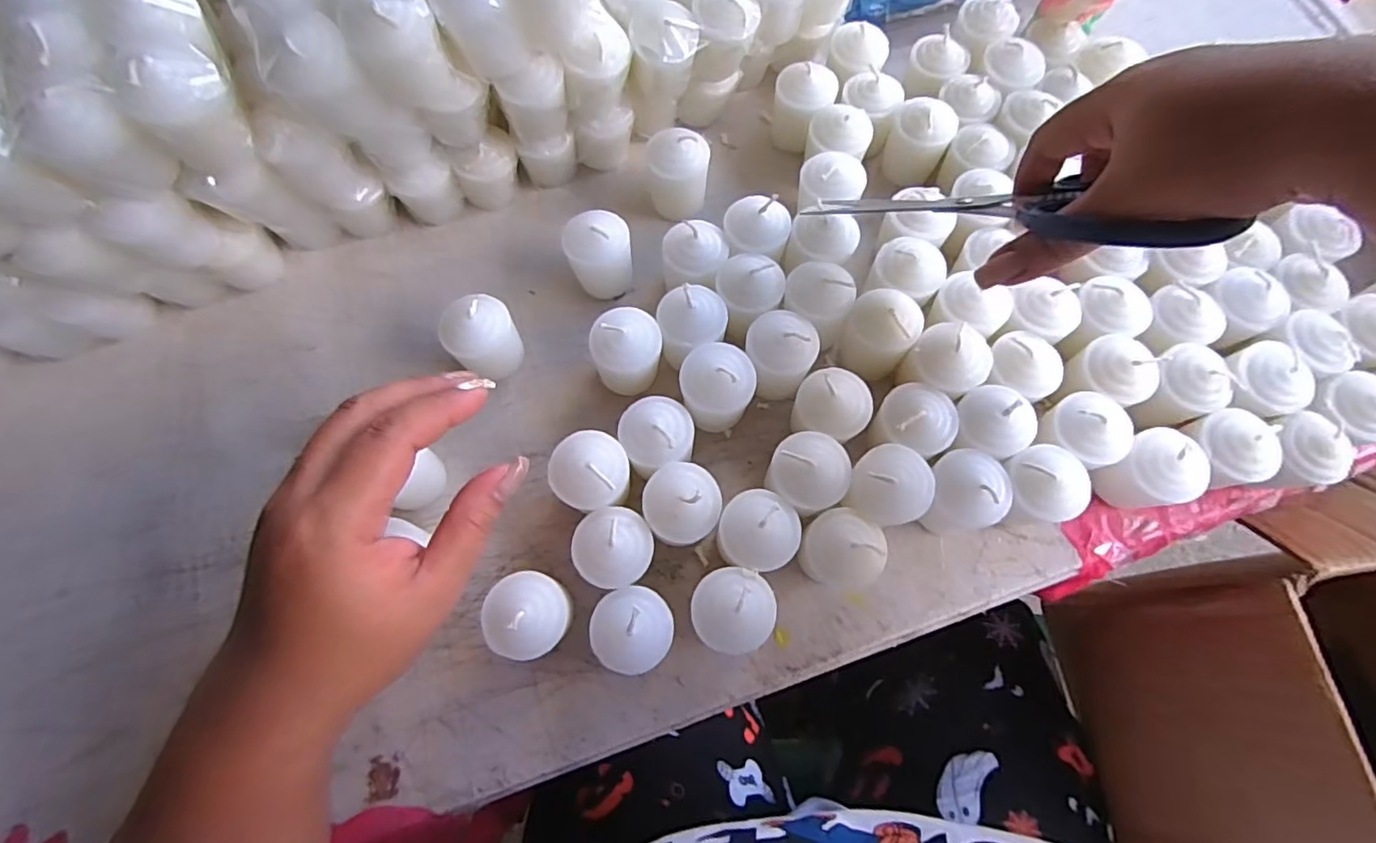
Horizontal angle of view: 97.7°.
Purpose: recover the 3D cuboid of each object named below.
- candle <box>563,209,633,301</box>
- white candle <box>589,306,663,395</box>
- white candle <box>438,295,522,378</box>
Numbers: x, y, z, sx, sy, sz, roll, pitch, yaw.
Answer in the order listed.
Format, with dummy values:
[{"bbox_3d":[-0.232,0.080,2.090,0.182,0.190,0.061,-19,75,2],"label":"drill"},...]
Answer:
[{"bbox_3d":[-0.051,-0.097,0.353,0.036,0.044,0.034,0,72,0],"label":"candle"},{"bbox_3d":[-0.032,-0.036,0.327,0.037,0.048,0.039,0,72,0],"label":"white candle"},{"bbox_3d":[-0.111,-0.045,0.326,0.036,0.042,0.036,0,72,0],"label":"white candle"}]

